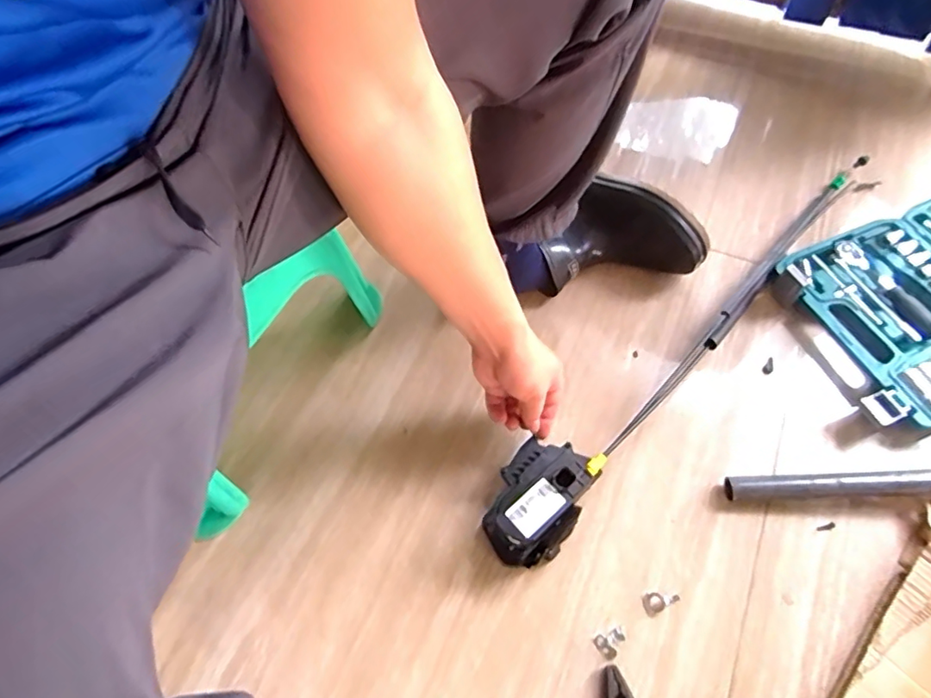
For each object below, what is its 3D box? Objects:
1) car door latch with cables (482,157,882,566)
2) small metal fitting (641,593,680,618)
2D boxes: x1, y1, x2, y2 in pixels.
[{"bbox_3d":[0.294,-0.036,0.649,0.735,0.065,0.087,-39,64,-23],"label":"car door latch with cables"},{"bbox_3d":[0.191,0.247,0.526,0.036,0.008,0.019,-22,60,-9],"label":"small metal fitting"}]

